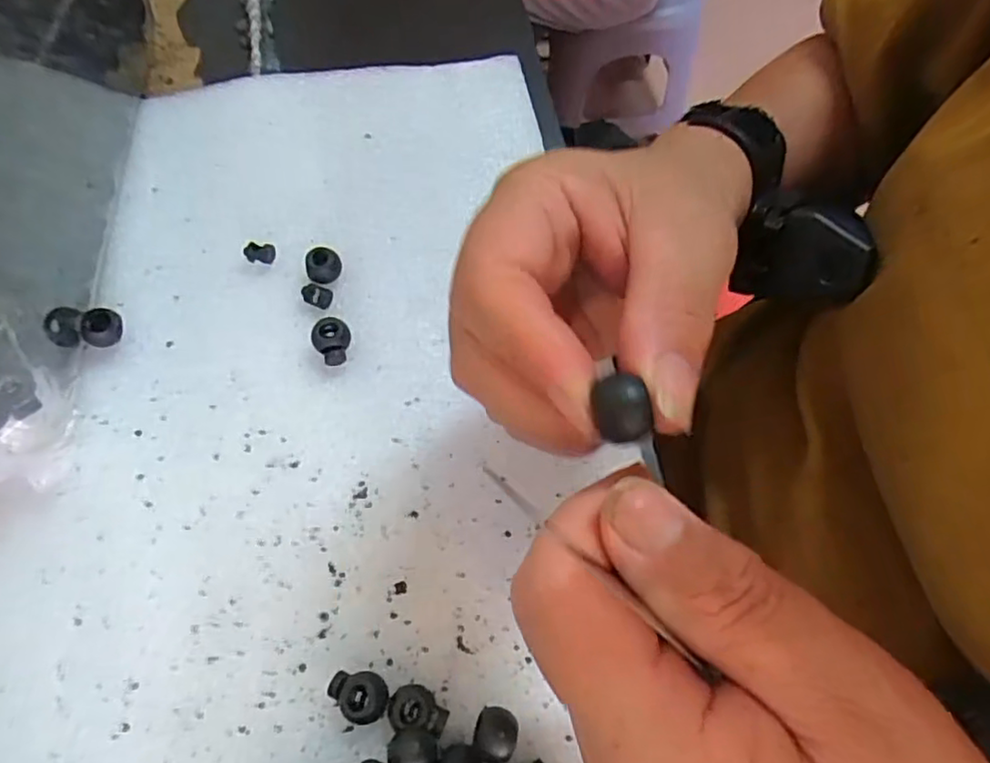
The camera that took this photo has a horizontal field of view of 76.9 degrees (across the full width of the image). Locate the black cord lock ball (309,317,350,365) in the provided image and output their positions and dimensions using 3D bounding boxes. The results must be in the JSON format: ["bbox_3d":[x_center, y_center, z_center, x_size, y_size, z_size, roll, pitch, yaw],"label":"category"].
[{"bbox_3d":[-0.067,-0.016,0.260,0.015,0.011,0.018,-22,70,-12],"label":"black cord lock ball"}]

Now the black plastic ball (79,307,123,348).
[{"bbox_3d":[-0.161,-0.021,0.257,0.015,0.012,0.014,1,67,-3],"label":"black plastic ball"}]

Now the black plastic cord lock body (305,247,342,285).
[{"bbox_3d":[-0.074,-0.049,0.272,0.015,0.012,0.015,1,67,-3],"label":"black plastic cord lock body"}]

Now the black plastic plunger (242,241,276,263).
[{"bbox_3d":[-0.104,-0.056,0.277,0.013,0.007,0.008,-1,68,-4],"label":"black plastic plunger"}]

